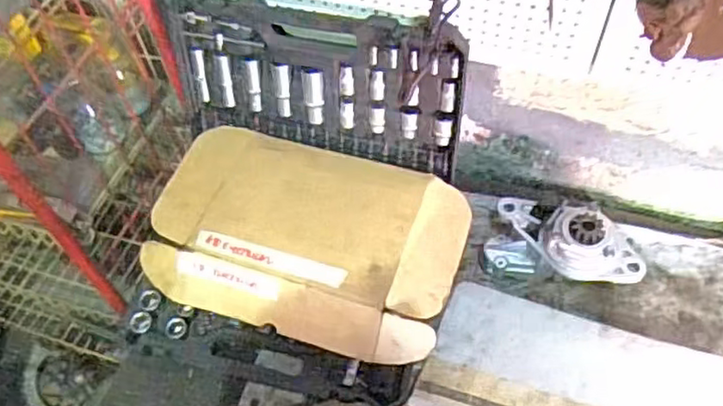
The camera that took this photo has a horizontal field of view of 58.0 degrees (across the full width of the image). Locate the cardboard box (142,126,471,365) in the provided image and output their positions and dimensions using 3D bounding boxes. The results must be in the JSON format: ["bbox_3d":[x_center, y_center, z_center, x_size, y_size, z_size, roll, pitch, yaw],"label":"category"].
[{"bbox_3d":[-0.070,0.039,0.818,0.375,0.046,0.244,15,59,12],"label":"cardboard box"}]

